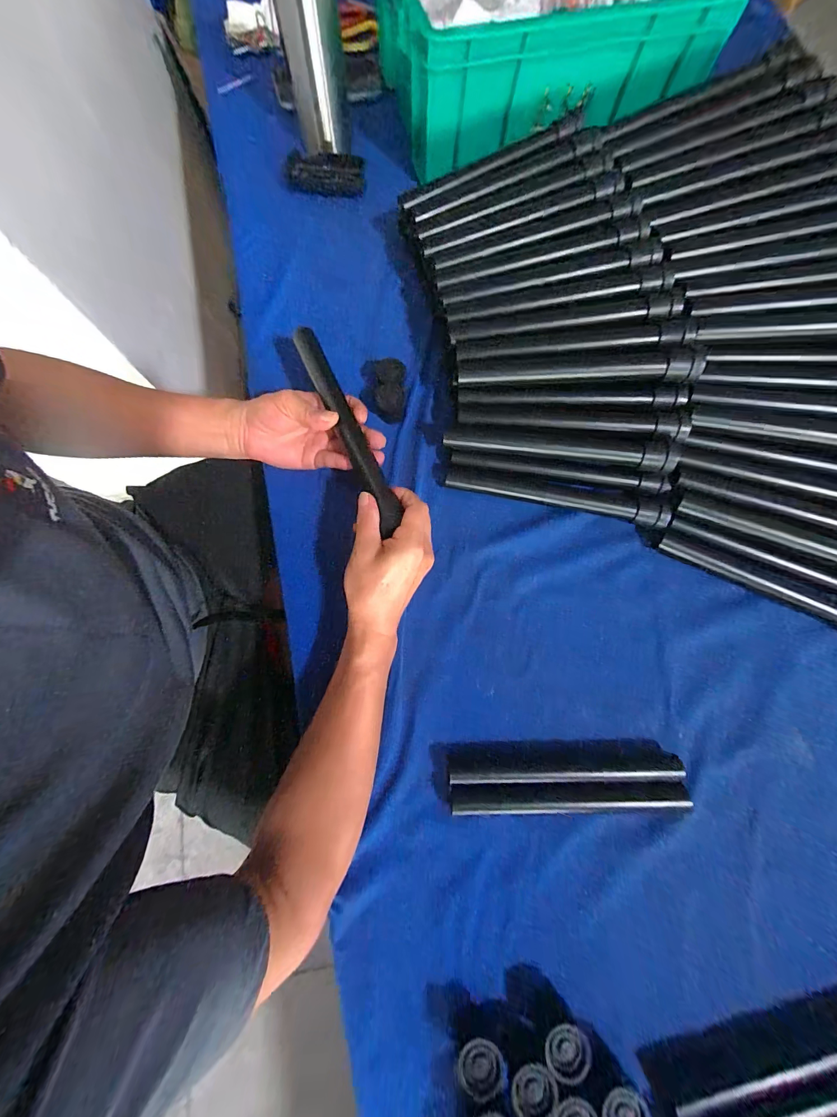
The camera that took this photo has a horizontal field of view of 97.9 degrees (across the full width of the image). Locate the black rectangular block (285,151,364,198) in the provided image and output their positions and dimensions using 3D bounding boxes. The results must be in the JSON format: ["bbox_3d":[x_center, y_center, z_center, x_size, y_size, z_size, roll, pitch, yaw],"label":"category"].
[{"bbox_3d":[-0.135,-0.556,0.527,0.118,0.023,0.052,10,77,1],"label":"black rectangular block"}]

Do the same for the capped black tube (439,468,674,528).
[{"bbox_3d":[0.152,-0.071,0.408,0.241,0.023,0.023,12,77,2],"label":"capped black tube"}]

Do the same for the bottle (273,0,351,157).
[{"bbox_3d":[-0.133,-0.648,0.437,0.072,0.248,0.068,-7,77,-3],"label":"bottle"}]

